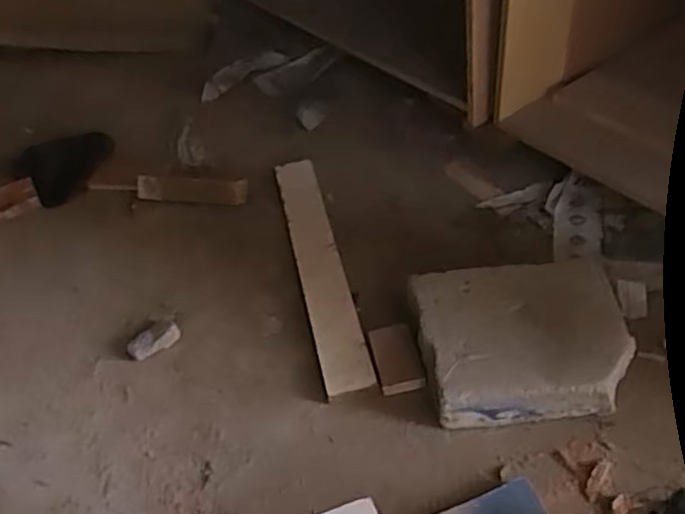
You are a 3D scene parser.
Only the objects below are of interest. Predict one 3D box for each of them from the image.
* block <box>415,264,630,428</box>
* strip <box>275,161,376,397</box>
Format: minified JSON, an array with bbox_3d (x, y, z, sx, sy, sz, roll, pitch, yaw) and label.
[{"bbox_3d":[0.215,0.101,0.856,0.248,0.075,0.209,-6,44,5],"label":"block"},{"bbox_3d":[-0.039,0.005,1.032,0.064,0.021,0.492,-14,44,-4],"label":"strip"}]

